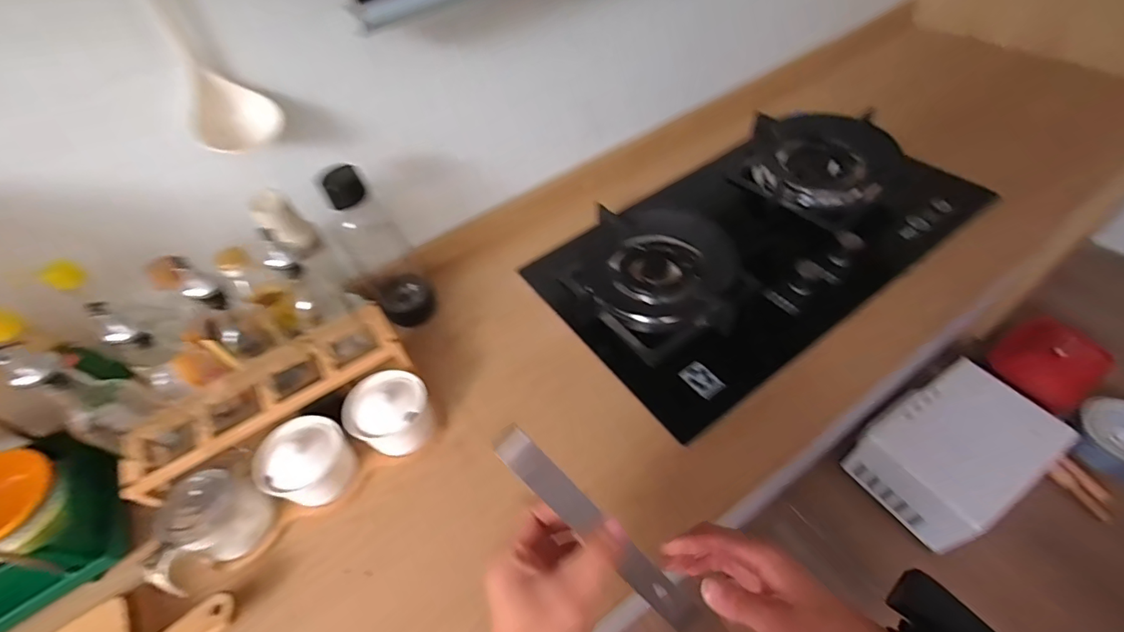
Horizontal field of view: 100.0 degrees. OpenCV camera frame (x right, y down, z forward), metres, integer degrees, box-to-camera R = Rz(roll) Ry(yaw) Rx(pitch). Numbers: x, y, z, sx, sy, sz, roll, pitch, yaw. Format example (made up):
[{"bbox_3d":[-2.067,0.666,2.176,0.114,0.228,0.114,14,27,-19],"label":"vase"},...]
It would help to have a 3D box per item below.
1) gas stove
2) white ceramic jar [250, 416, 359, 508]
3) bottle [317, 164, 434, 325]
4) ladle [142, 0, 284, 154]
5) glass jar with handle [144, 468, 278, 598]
[{"bbox_3d":[0.337,-0.142,0.799,0.714,0.087,0.363,-31,53,-17],"label":"gas stove"},{"bbox_3d":[-0.309,0.175,0.575,0.095,0.070,0.095,-4,50,5],"label":"white ceramic jar"},{"bbox_3d":[-0.252,-0.084,0.671,0.079,0.261,0.066,-29,52,-16],"label":"bottle"},{"bbox_3d":[-0.382,-0.300,0.443,0.082,0.280,0.090,-34,62,-18],"label":"ladle"},{"bbox_3d":[-0.408,0.236,0.530,0.091,0.088,0.116,15,54,20],"label":"glass jar with handle"}]

